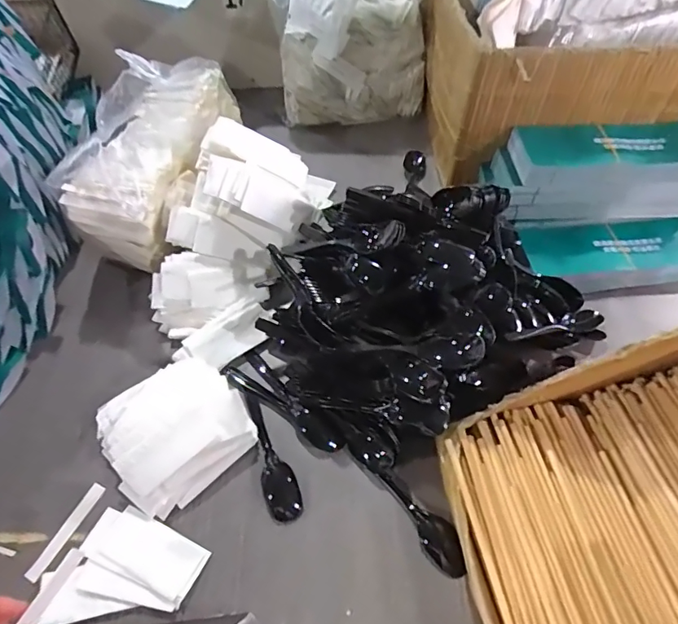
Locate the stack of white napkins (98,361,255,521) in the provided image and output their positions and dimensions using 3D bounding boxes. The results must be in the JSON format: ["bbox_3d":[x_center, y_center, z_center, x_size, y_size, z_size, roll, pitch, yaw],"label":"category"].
[{"bbox_3d":[-0.172,0.113,0.489,0.134,0.044,0.138,-38,63,-22],"label":"stack of white napkins"}]

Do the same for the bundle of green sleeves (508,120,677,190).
[{"bbox_3d":[0.361,-0.199,0.604,0.282,0.043,0.087,-4,56,-2],"label":"bundle of green sleeves"}]

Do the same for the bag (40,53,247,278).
[{"bbox_3d":[-0.234,-0.204,0.630,0.116,0.193,0.281,12,57,9],"label":"bag"}]

